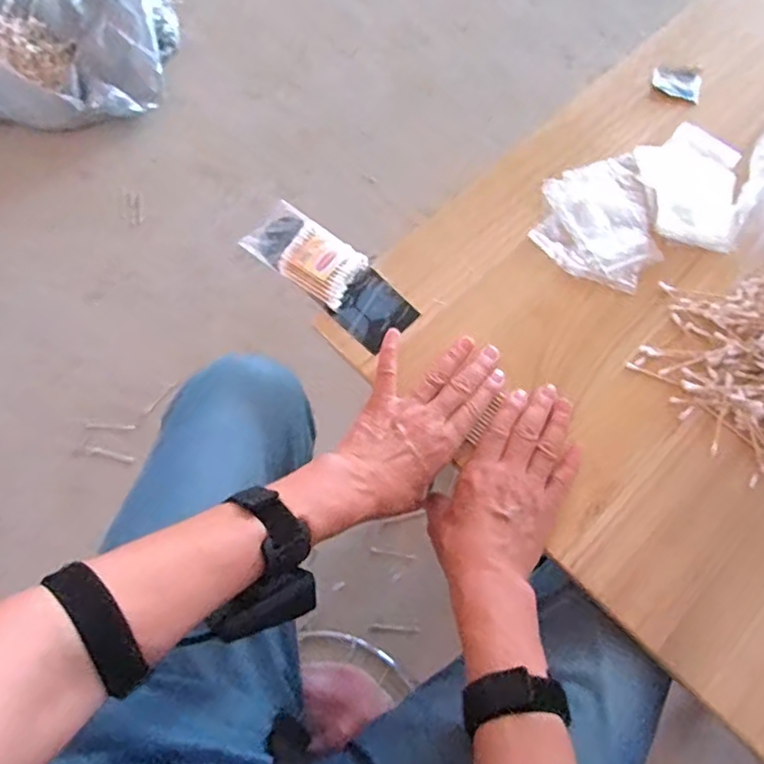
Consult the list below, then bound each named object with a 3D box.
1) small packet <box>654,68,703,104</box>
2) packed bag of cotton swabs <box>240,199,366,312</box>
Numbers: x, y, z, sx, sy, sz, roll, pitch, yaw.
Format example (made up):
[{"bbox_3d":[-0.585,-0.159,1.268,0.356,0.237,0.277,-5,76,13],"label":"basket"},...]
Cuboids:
[{"bbox_3d":[0.326,-0.332,0.662,0.052,0.004,0.043,20,71,5],"label":"small packet"},{"bbox_3d":[-0.074,-0.123,0.567,0.066,0.015,0.127,-43,65,-16],"label":"packed bag of cotton swabs"}]

